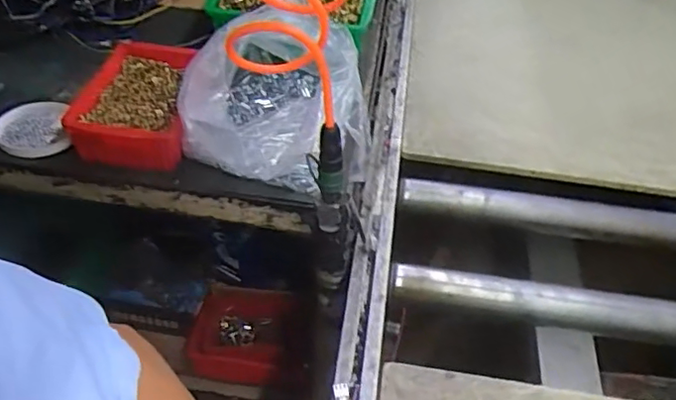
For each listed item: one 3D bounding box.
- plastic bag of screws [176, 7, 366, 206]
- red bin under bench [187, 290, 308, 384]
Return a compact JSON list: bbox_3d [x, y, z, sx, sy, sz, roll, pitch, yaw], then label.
[{"bbox_3d":[-0.066,-0.130,0.749,0.215,0.127,0.208,7,44,0],"label":"plastic bag of screws"},{"bbox_3d":[-0.145,0.220,0.971,0.181,0.062,0.134,4,44,-2],"label":"red bin under bench"}]

